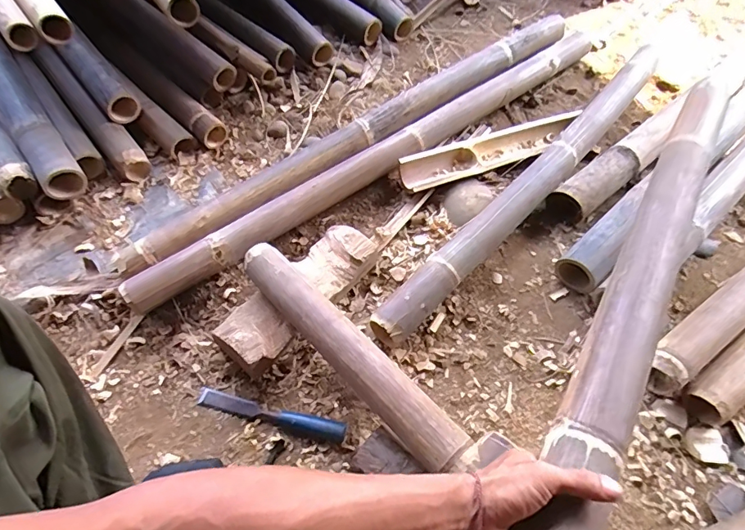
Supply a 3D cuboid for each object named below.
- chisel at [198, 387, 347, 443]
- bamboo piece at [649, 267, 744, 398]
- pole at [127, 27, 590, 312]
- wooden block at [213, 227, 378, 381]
[{"bbox_3d":[-0.150,0.220,0.674,0.225,0.021,0.027,13,58,6],"label":"chisel"},{"bbox_3d":[0.620,0.054,0.770,0.494,0.062,0.066,-31,63,-20],"label":"bamboo piece"},{"bbox_3d":[0.076,-0.243,0.929,1.175,0.066,0.079,-34,64,-20],"label":"pole"},{"bbox_3d":[-0.121,0.042,0.753,0.104,0.064,0.292,36,63,19],"label":"wooden block"}]

